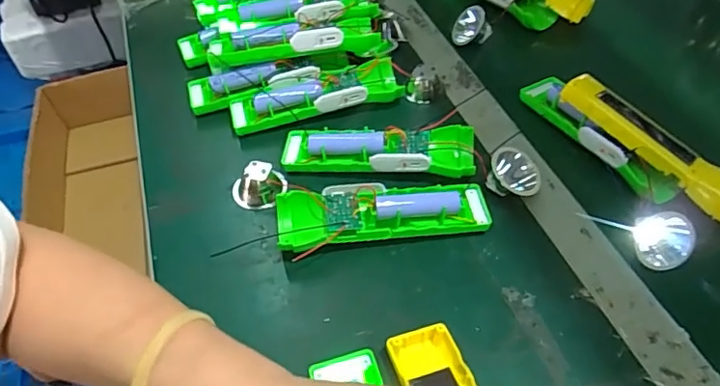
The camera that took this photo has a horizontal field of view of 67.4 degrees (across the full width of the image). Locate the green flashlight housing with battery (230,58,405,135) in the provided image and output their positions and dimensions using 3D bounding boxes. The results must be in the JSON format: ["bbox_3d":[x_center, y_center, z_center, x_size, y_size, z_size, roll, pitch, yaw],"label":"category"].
[{"bbox_3d":[-0.042,-0.092,0.521,0.162,0.034,0.042,-13,50,-7],"label":"green flashlight housing with battery"}]

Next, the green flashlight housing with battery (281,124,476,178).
[{"bbox_3d":[0.016,-0.037,0.471,0.162,0.033,0.047,4,50,7],"label":"green flashlight housing with battery"}]

